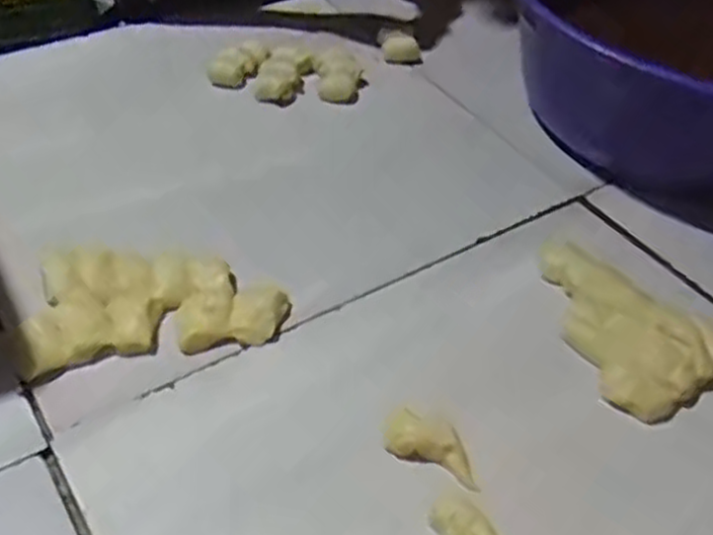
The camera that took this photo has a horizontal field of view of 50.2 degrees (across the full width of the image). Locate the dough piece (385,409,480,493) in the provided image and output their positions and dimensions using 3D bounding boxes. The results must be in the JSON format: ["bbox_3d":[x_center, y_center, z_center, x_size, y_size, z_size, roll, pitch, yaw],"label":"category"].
[{"bbox_3d":[0.051,0.115,0.498,0.066,0.022,0.030,21,47,14],"label":"dough piece"}]

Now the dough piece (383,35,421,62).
[{"bbox_3d":[0.051,-0.248,0.859,0.041,0.026,0.020,6,45,0],"label":"dough piece"}]

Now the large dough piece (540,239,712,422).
[{"bbox_3d":[0.204,0.037,0.588,0.098,0.022,0.163,-18,50,-22],"label":"large dough piece"}]

